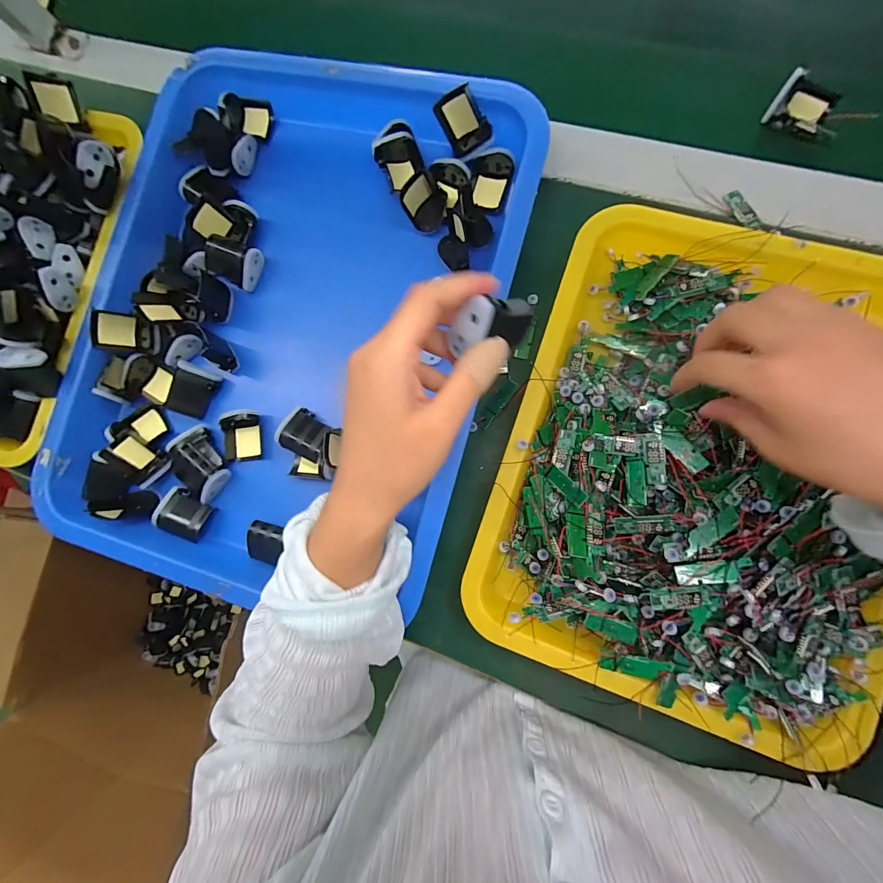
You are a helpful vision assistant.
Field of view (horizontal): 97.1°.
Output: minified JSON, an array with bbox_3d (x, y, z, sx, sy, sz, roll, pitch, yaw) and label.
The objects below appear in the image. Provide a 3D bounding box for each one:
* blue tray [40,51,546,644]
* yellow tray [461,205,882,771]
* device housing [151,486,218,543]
[{"bbox_3d":[-0.123,-0.103,0.328,0.334,0.051,0.448,17,88,9],"label":"blue tray"},{"bbox_3d":[0.178,0.012,0.264,0.253,0.049,0.325,19,88,9],"label":"yellow tray"},{"bbox_3d":[-0.215,0.061,0.327,0.039,0.019,0.035,24,89,9],"label":"device housing"}]

